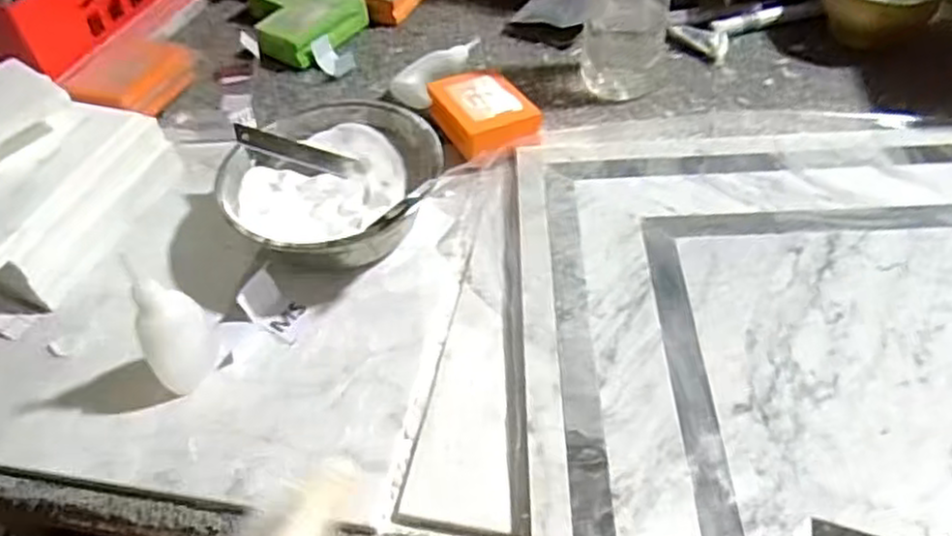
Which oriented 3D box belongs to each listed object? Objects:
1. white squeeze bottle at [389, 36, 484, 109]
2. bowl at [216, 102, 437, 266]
[{"bbox_3d":[-0.033,-0.175,0.652,0.037,0.021,0.102,25,55,23],"label":"white squeeze bottle"},{"bbox_3d":[-0.097,-0.052,0.515,0.139,0.057,0.137,-2,49,2],"label":"bowl"}]

